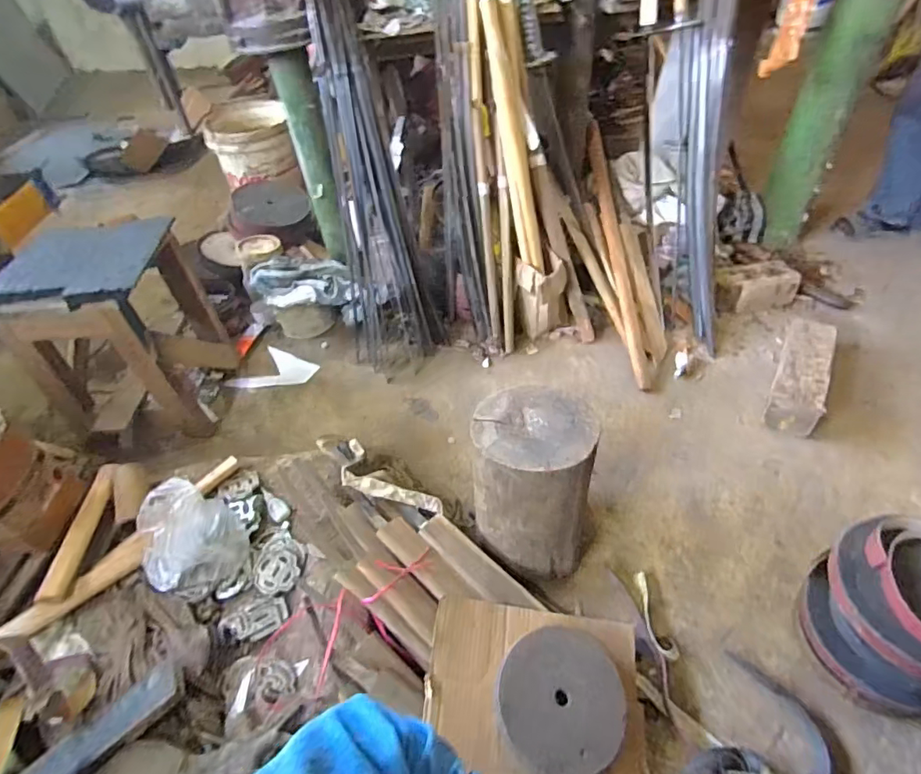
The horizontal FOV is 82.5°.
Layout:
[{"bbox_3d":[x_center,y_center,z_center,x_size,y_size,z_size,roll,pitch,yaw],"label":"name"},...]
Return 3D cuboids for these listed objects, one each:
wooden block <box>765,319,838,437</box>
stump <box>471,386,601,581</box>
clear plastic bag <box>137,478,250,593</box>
[{"bbox_3d":[0.779,-0.013,1.206,0.111,0.110,0.272,22,51,19],"label":"wooden block"},{"bbox_3d":[0.131,0.173,0.941,0.214,0.294,0.217,8,47,11],"label":"stump"},{"bbox_3d":[-0.466,0.246,0.903,0.160,0.105,0.155,-15,47,-10],"label":"clear plastic bag"}]

